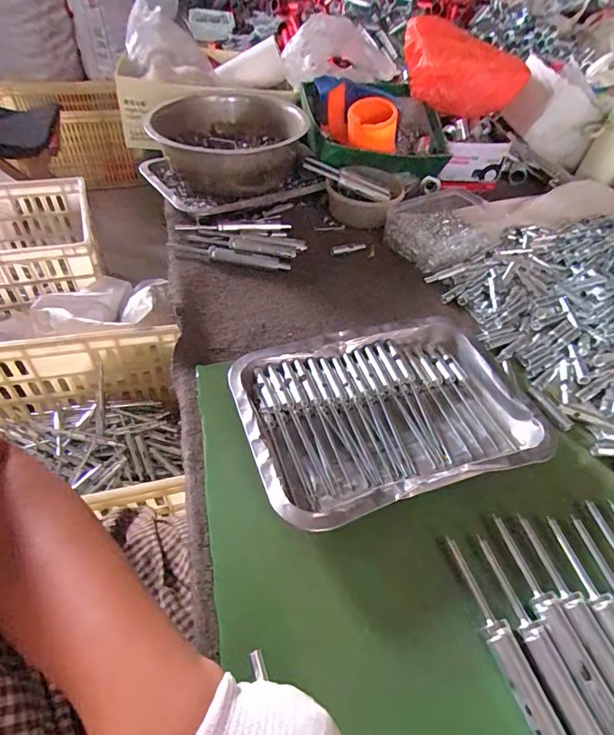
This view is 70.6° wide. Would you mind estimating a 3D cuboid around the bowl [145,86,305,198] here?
[{"bbox_3d":[-0.109,-0.331,0.643,0.208,0.076,0.221,3,49,-3],"label":"bowl"}]

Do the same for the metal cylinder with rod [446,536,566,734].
[{"bbox_3d":[0.128,0.182,0.278,0.019,0.011,0.142,-13,51,-14],"label":"metal cylinder with rod"}]

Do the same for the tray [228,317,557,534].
[{"bbox_3d":[0.071,0.034,0.393,0.256,0.037,0.186,-14,51,-14],"label":"tray"}]

